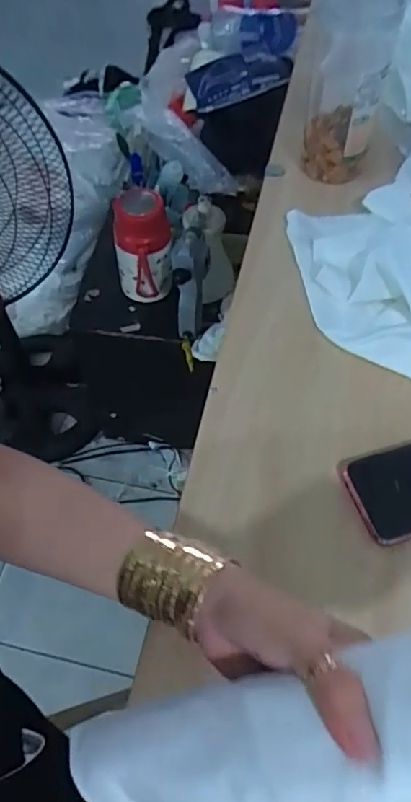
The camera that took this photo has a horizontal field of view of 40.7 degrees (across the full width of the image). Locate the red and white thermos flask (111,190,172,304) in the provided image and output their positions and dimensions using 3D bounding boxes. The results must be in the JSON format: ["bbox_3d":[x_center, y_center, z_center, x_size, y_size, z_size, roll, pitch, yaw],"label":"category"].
[{"bbox_3d":[-0.112,-0.277,0.994,0.103,0.184,0.106,-7,58,-3],"label":"red and white thermos flask"}]

